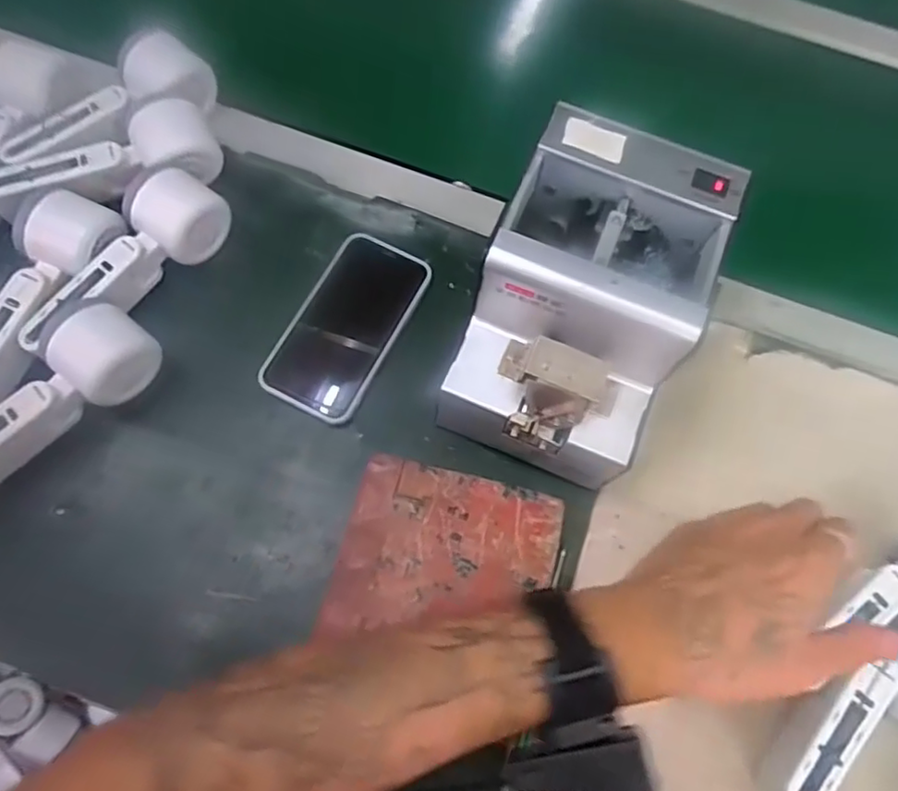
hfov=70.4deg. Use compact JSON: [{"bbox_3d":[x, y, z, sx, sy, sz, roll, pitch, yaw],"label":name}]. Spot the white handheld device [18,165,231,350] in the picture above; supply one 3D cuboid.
[{"bbox_3d":[-0.234,-0.095,0.457,0.048,0.056,0.161,39,73,11],"label":"white handheld device"}]

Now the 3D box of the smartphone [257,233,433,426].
[{"bbox_3d":[-0.076,-0.054,0.476,0.075,0.010,0.144,27,71,7],"label":"smartphone"}]

